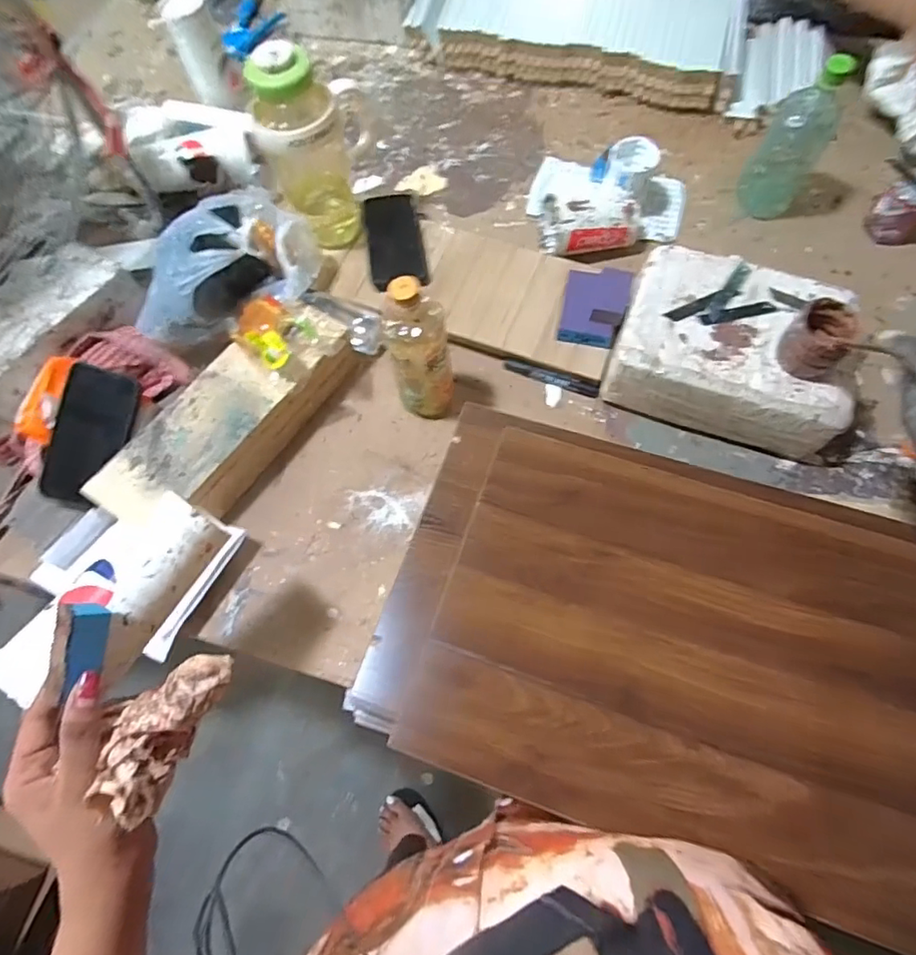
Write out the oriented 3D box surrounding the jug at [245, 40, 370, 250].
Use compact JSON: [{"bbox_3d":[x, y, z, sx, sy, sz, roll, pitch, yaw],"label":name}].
[{"bbox_3d":[-0.177,-0.413,0.696,0.132,0.246,0.104,-15,69,-3],"label":"jug"}]

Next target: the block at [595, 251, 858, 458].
[{"bbox_3d":[0.337,-0.162,0.660,0.270,0.072,0.201,20,72,10],"label":"block"}]

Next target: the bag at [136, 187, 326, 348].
[{"bbox_3d":[-0.295,-0.262,0.690,0.192,0.118,0.235,33,74,14],"label":"bag"}]

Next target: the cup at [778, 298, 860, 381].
[{"bbox_3d":[0.390,-0.146,0.584,0.066,0.062,0.067,-1,69,2],"label":"cup"}]

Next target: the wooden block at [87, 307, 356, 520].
[{"bbox_3d":[-0.267,-0.073,0.656,0.112,0.090,0.334,31,74,13],"label":"wooden block"}]

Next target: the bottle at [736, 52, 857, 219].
[{"bbox_3d":[0.455,-0.453,0.733,0.082,0.211,0.068,27,73,12],"label":"bottle"}]

